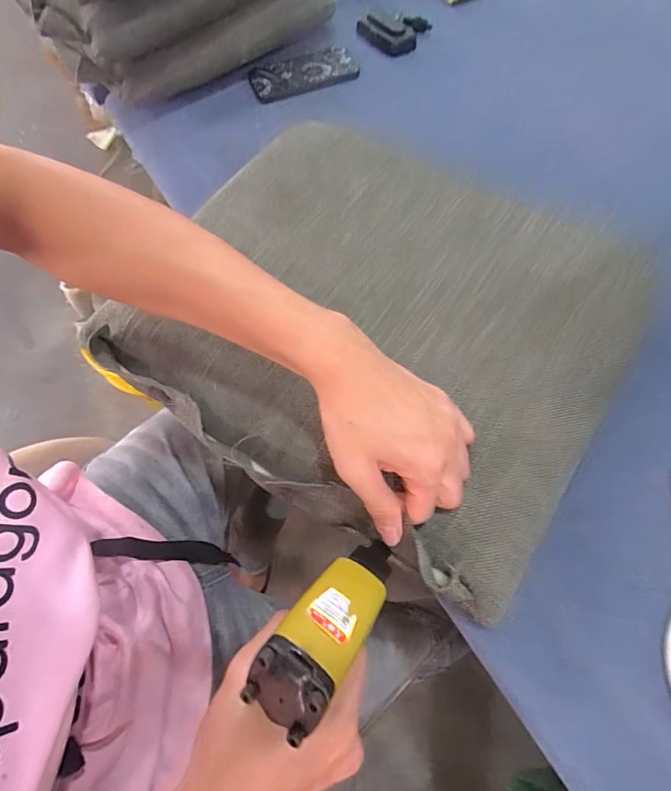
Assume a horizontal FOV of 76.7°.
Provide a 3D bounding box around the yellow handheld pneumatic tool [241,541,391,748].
[{"bbox_3d":[0.000,0.129,0.253,0.040,0.040,0.114,38,35,14],"label":"yellow handheld pneumatic tool"}]

